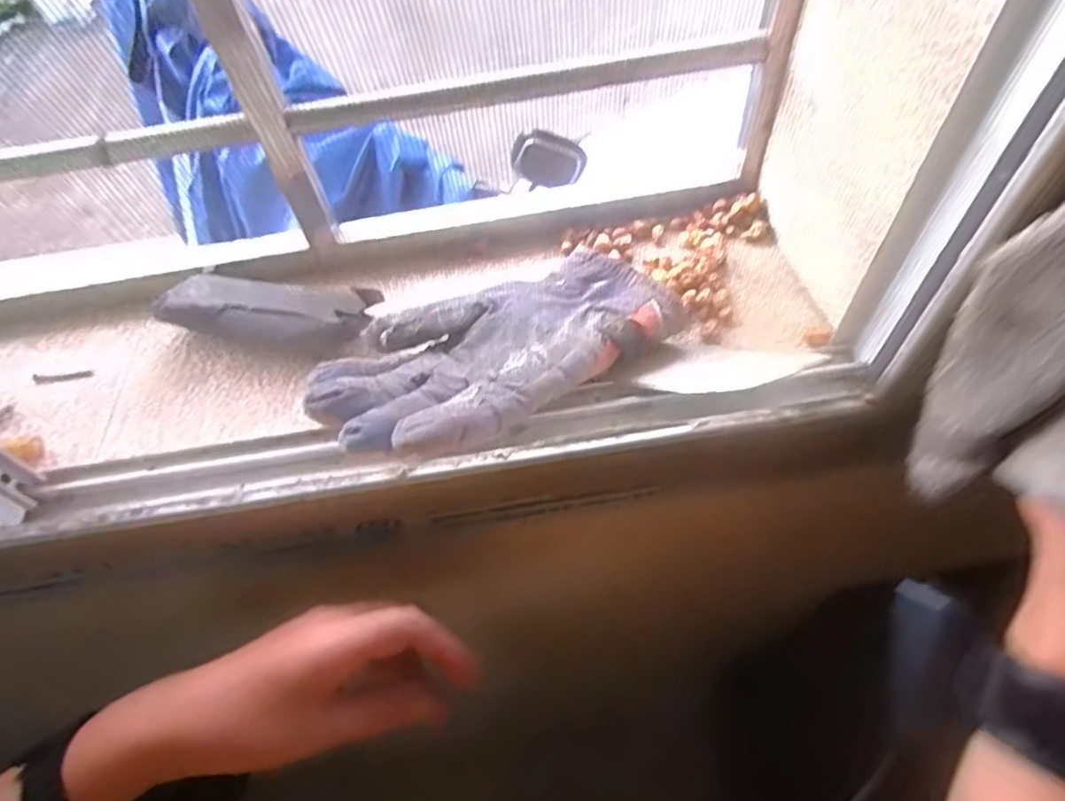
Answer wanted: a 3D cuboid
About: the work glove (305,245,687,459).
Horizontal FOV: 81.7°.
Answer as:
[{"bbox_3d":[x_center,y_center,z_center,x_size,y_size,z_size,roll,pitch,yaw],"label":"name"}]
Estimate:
[{"bbox_3d":[-0.025,-0.040,0.418,0.243,0.026,0.138,-28,44,-25],"label":"work glove"}]

